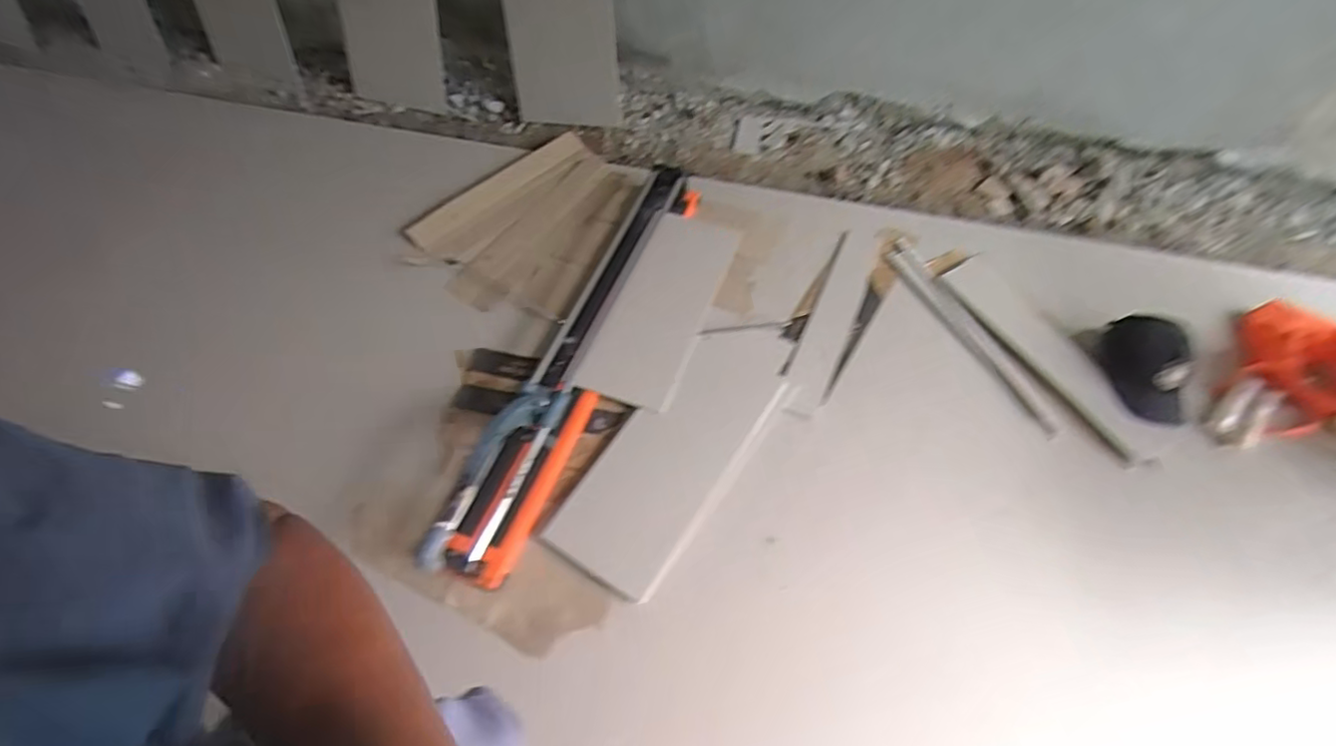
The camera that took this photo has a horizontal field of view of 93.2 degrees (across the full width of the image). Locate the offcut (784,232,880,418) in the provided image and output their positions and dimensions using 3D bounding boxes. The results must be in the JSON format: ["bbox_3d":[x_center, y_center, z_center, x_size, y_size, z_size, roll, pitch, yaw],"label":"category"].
[{"bbox_3d":[0.415,-0.138,1.585,0.104,0.011,0.557,23,67,13],"label":"offcut"}]

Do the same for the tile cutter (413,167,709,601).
[{"bbox_3d":[-0.202,-0.106,1.495,0.195,0.197,1.210,17,61,14],"label":"tile cutter"}]

